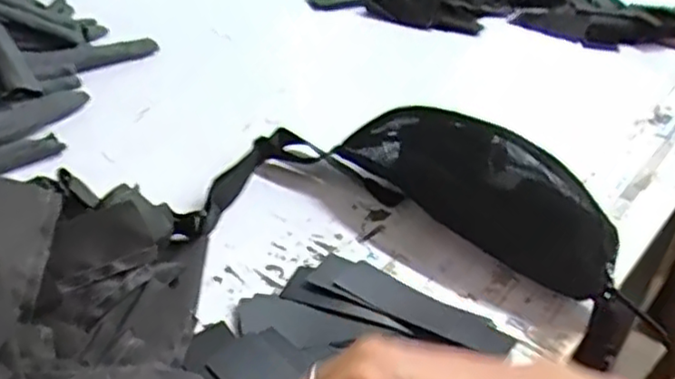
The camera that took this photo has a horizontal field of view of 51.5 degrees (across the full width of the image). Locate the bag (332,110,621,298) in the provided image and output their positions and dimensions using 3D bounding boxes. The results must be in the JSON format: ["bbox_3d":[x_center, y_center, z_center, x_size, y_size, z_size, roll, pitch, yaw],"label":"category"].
[{"bbox_3d":[0.122,-0.004,0.642,0.068,0.092,0.281,-27,48,-37],"label":"bag"}]

